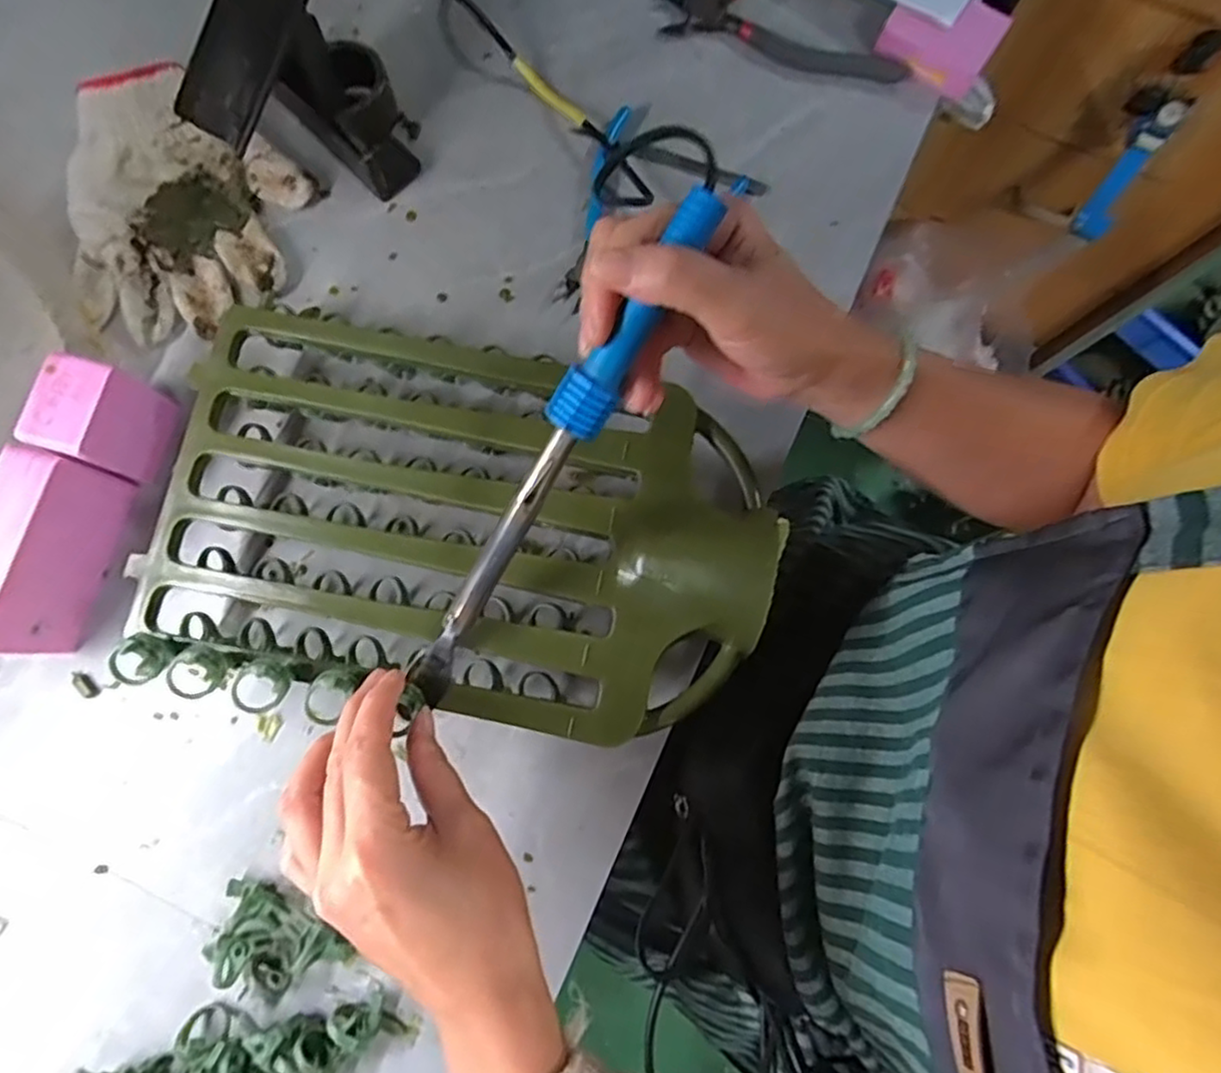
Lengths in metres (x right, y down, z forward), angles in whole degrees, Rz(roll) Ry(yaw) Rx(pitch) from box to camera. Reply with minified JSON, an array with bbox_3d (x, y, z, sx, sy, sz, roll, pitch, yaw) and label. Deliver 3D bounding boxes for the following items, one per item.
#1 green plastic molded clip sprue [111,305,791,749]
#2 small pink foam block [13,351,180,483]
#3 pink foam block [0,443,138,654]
[{"bbox_3d":[-0.083,-0.006,0.379,0.331,0.058,0.210,8,79,1],"label":"green plastic molded clip sprue"},{"bbox_3d":[-0.295,-0.068,0.398,0.038,0.056,0.053,15,79,2],"label":"small pink foam block"},{"bbox_3d":[-0.321,0.010,0.389,0.032,0.075,0.106,14,79,2],"label":"pink foam block"}]

